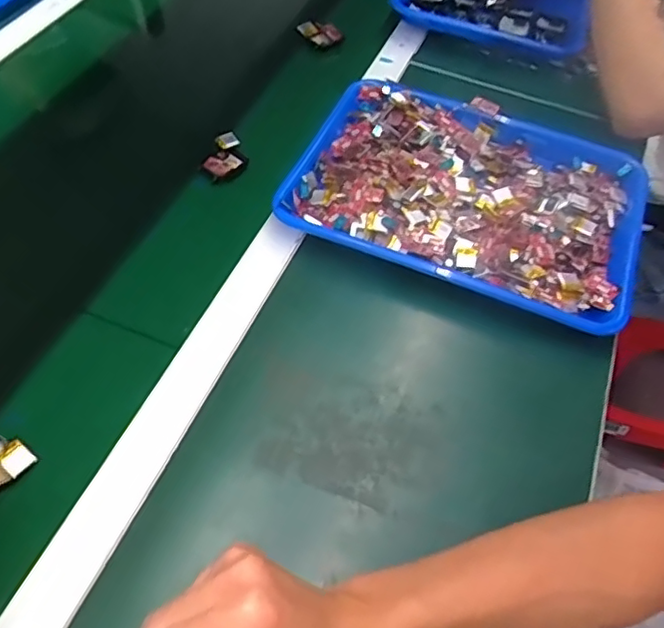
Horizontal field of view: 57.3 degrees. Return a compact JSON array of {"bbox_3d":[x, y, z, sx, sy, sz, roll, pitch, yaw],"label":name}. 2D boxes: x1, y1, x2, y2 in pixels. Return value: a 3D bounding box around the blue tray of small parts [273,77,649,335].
[{"bbox_3d":[0.137,-0.122,0.608,0.337,0.039,0.249,20,55,12],"label":"blue tray of small parts"}]

